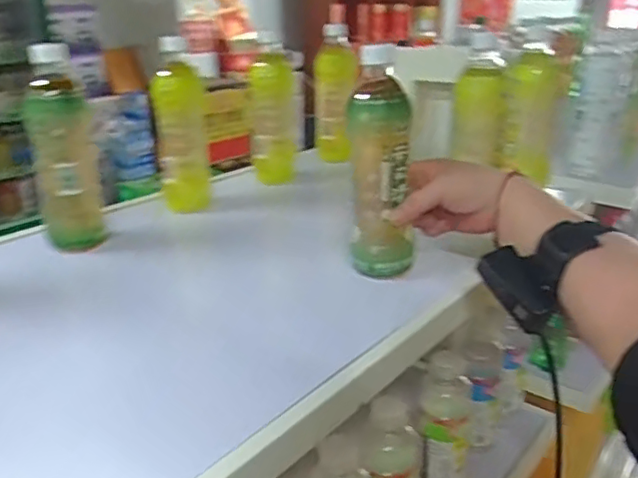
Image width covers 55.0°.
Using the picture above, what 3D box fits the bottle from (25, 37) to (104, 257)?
[{"bbox_3d":[-0.279,-0.095,0.670,0.062,0.219,0.055,-11,24,-26],"label":"bottle"}]

